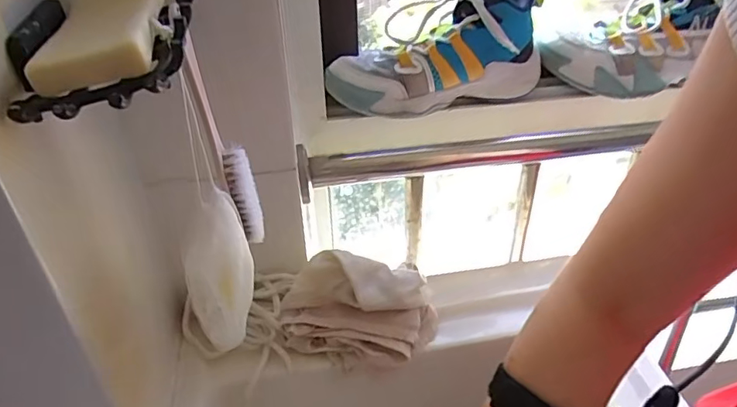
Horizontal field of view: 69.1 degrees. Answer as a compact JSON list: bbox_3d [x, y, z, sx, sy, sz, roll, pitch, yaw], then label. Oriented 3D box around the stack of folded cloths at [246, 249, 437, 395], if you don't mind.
[{"bbox_3d":[-0.025,0.092,0.488,0.166,0.074,0.085,-4,35,-4],"label":"stack of folded cloths"}]

